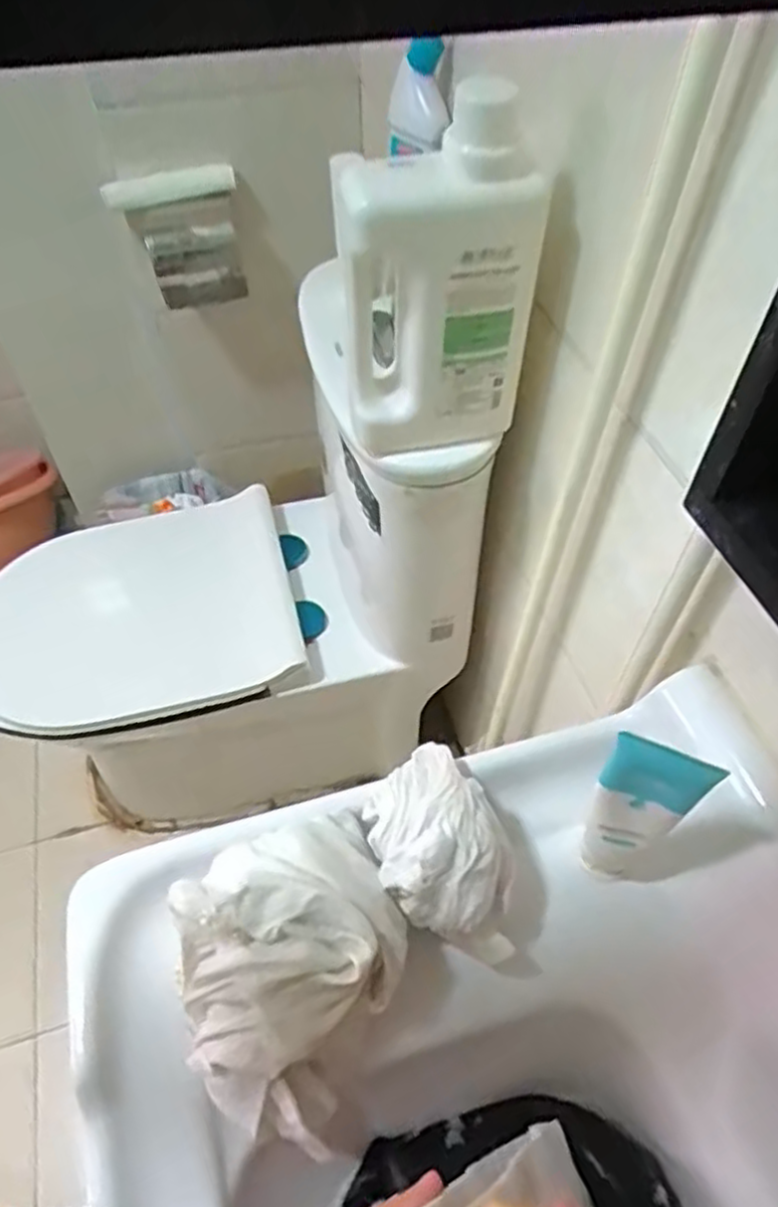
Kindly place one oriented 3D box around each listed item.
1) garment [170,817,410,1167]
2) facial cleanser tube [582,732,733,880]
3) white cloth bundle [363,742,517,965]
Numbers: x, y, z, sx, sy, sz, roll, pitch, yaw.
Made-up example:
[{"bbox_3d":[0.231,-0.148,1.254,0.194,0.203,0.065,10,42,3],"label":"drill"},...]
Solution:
[{"bbox_3d":[-0.061,0.207,0.438,0.130,0.080,0.165,28,57,19],"label":"garment"},{"bbox_3d":[0.155,0.135,0.462,0.056,0.155,0.024,21,55,14],"label":"facial cleanser tube"},{"bbox_3d":[0.038,0.163,0.473,0.085,0.053,0.125,-31,59,-22],"label":"white cloth bundle"}]

